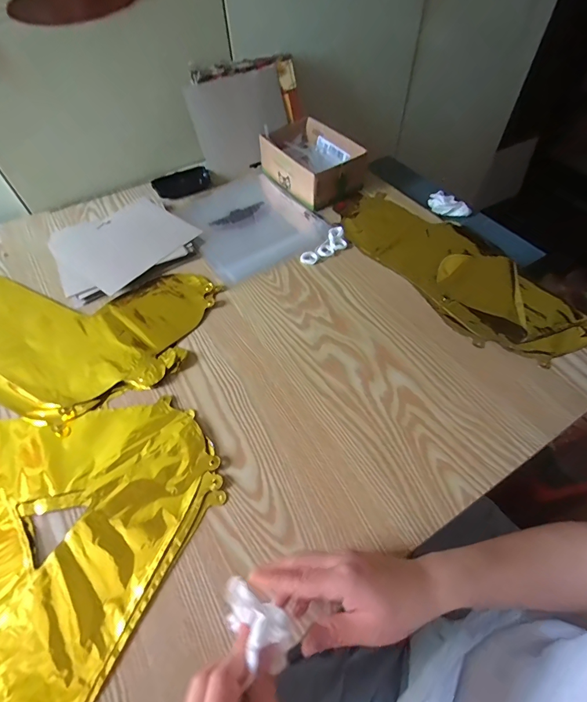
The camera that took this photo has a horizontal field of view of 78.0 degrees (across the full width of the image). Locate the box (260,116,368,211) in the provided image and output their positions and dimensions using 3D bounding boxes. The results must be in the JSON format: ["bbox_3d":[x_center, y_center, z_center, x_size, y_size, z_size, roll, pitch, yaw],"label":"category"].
[{"bbox_3d":[0.033,-0.369,0.700,0.135,0.063,0.202,-28,58,-17],"label":"box"}]

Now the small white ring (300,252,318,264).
[{"bbox_3d":[0.025,-0.151,0.588,0.028,0.008,0.024,2,55,3],"label":"small white ring"}]

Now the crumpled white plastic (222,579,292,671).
[{"bbox_3d":[-0.033,0.195,0.268,0.033,0.019,0.067,-45,27,-26],"label":"crumpled white plastic"}]

